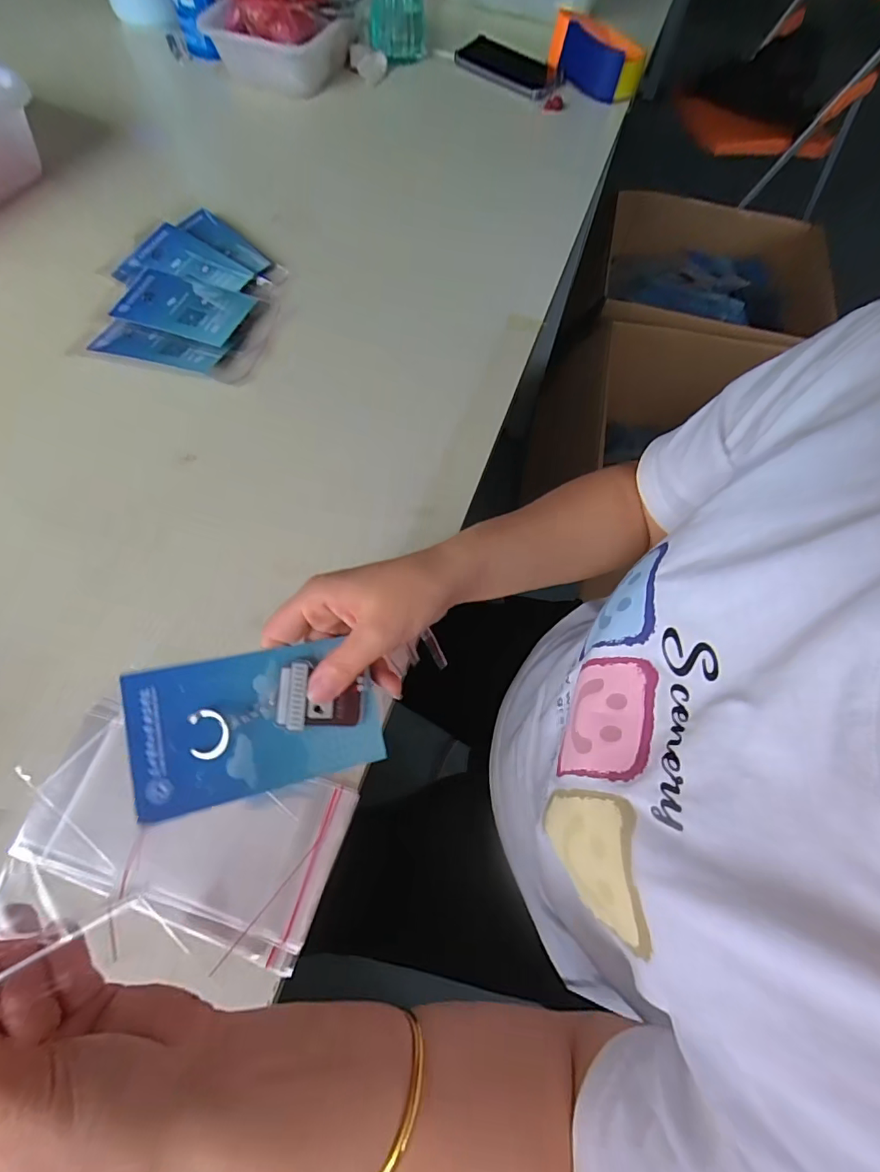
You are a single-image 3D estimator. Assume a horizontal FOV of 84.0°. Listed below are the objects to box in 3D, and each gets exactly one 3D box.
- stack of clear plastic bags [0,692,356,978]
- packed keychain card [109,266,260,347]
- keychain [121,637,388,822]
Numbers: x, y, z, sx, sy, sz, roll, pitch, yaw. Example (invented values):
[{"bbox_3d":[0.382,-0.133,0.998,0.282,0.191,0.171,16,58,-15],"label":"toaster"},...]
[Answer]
[{"bbox_3d":[-0.164,0.158,0.321,0.193,0.015,0.106,18,66,5],"label":"stack of clear plastic bags"},{"bbox_3d":[-0.275,-0.298,0.516,0.133,0.005,0.082,17,66,4],"label":"packed keychain card"},{"bbox_3d":[-0.101,0.076,0.282,0.132,0.005,0.079,-7,81,-24],"label":"keychain"}]

